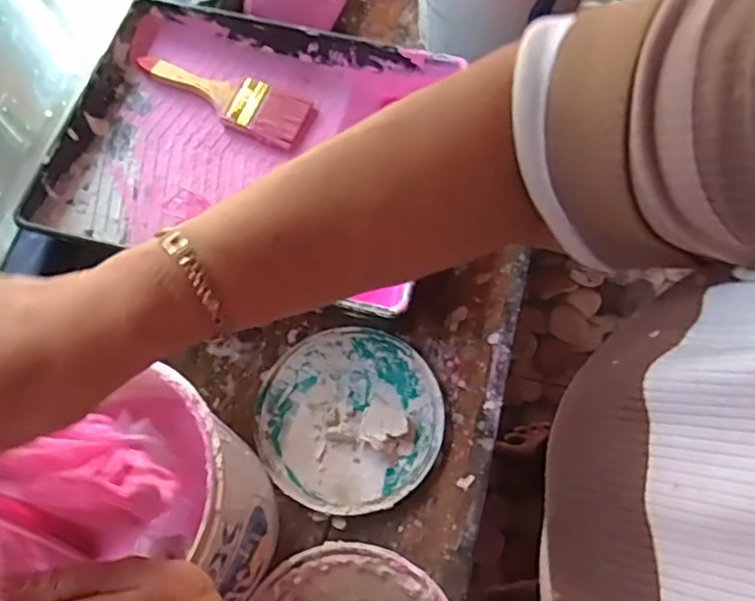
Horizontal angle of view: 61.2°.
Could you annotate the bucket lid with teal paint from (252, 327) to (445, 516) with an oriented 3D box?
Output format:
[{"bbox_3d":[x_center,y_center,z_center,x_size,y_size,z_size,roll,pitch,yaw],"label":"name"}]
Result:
[{"bbox_3d":[-0.024,0.096,0.541,0.153,0.020,0.153,-1,64,2],"label":"bucket lid with teal paint"}]

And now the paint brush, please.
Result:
[{"bbox_3d":[-0.153,-0.204,0.629,0.170,0.028,0.055,21,67,12],"label":"paint brush"}]

